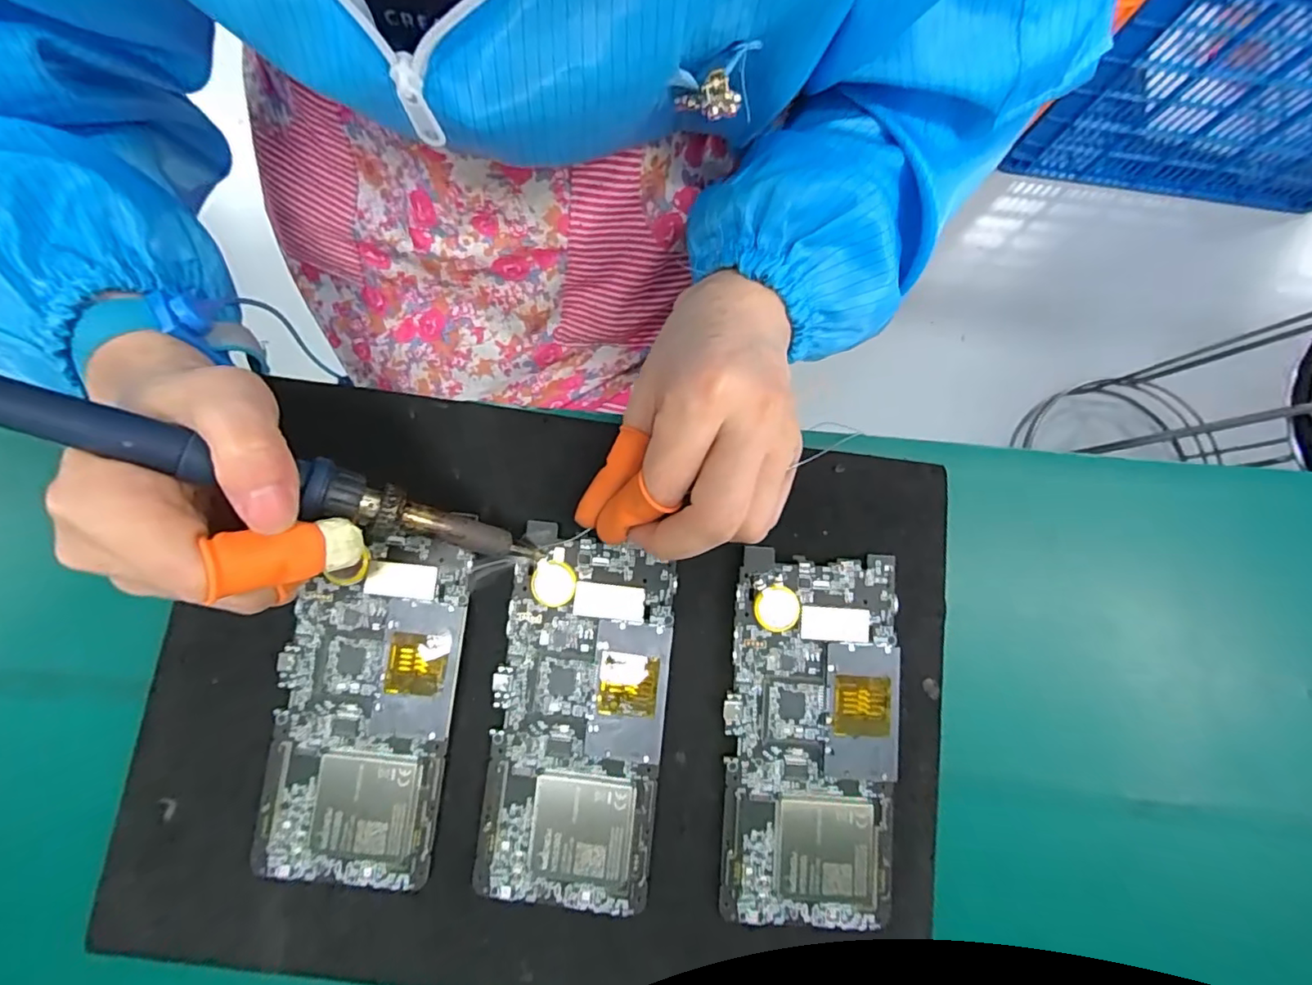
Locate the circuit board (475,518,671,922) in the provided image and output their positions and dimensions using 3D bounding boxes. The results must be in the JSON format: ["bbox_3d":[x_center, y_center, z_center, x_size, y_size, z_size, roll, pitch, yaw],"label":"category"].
[{"bbox_3d":[-0.033,0.095,0.237,0.072,0.009,0.150,5,82,0],"label":"circuit board"}]

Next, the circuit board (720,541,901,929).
[{"bbox_3d":[0.067,0.104,0.239,0.071,0.009,0.150,5,82,-1],"label":"circuit board"}]

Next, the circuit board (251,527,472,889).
[{"bbox_3d":[-0.123,0.089,0.235,0.071,0.013,0.141,6,82,-1],"label":"circuit board"}]

